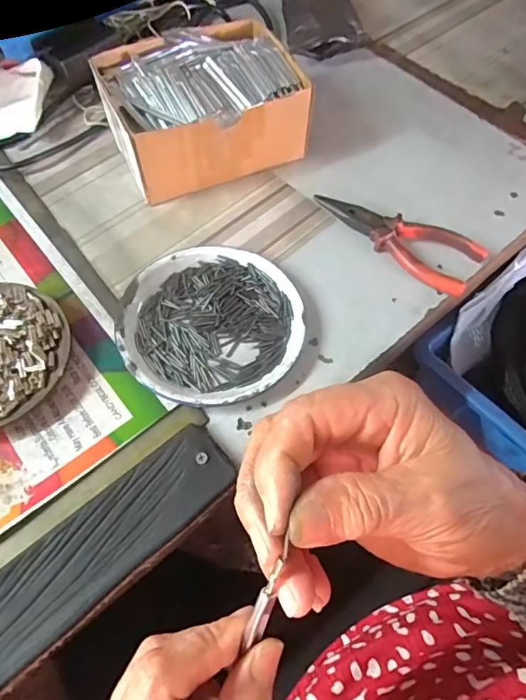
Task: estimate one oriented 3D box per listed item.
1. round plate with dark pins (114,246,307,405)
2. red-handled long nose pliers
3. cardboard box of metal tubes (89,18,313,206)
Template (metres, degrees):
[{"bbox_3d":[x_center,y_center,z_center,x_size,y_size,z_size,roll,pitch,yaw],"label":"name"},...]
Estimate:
[{"bbox_3d":[-0.038,-0.021,0.358,0.131,0.016,0.131,1,63,-2],"label":"round plate with dark pins"},{"bbox_3d":[0.114,-0.100,0.406,0.144,0.017,0.054,39,67,16],"label":"red-handled long nose pliers"},{"bbox_3d":[-0.056,-0.218,0.433,0.163,0.068,0.127,-22,66,-14],"label":"cardboard box of metal tubes"}]

